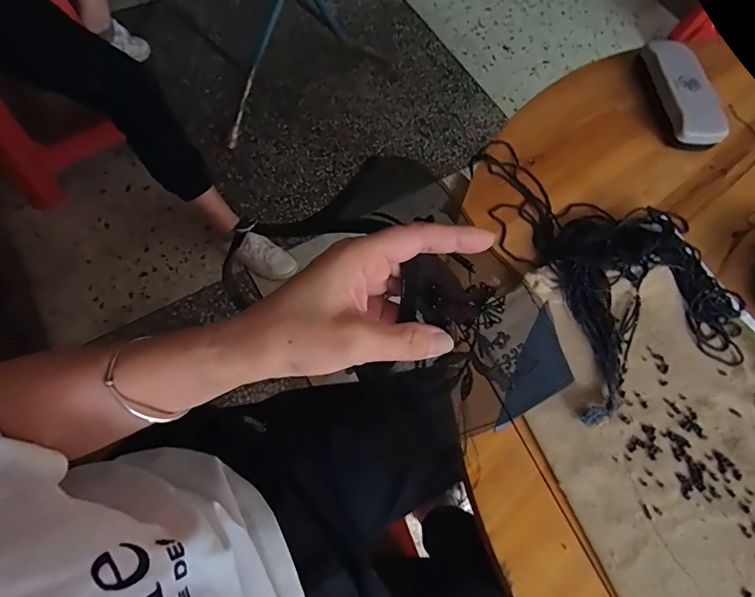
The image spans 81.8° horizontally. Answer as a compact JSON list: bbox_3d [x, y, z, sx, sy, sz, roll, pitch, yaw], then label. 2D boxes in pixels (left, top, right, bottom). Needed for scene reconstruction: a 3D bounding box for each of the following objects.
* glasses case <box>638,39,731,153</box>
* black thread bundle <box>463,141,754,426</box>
[{"bbox_3d":[0.384,-0.259,0.553,0.077,0.038,0.146,-6,69,-5],"label":"glasses case"},{"bbox_3d":[0.241,-0.054,0.457,0.211,0.039,0.317,-13,70,-8],"label":"black thread bundle"}]

